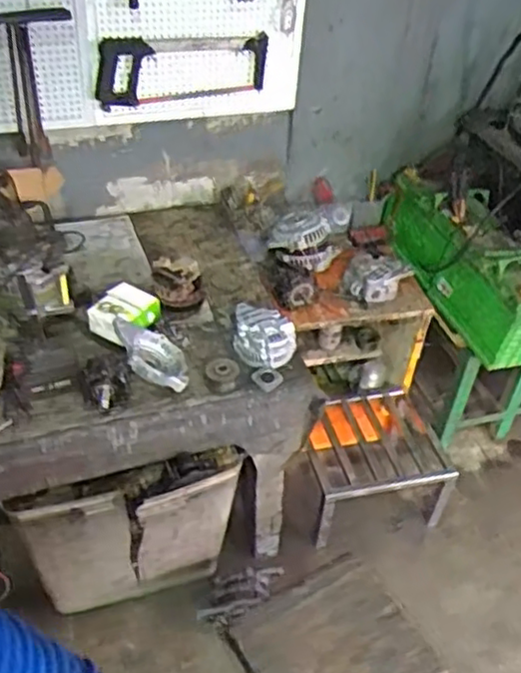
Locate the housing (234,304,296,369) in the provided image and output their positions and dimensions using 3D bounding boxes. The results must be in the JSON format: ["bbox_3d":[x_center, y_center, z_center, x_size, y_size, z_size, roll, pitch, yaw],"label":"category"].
[{"bbox_3d":[0.009,-0.005,1.413,0.122,0.064,0.151,3,41,-2],"label":"housing"}]

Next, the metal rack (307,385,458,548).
[{"bbox_3d":[0.304,0.325,1.782,0.360,0.212,0.359,-1,41,-7],"label":"metal rack"}]

